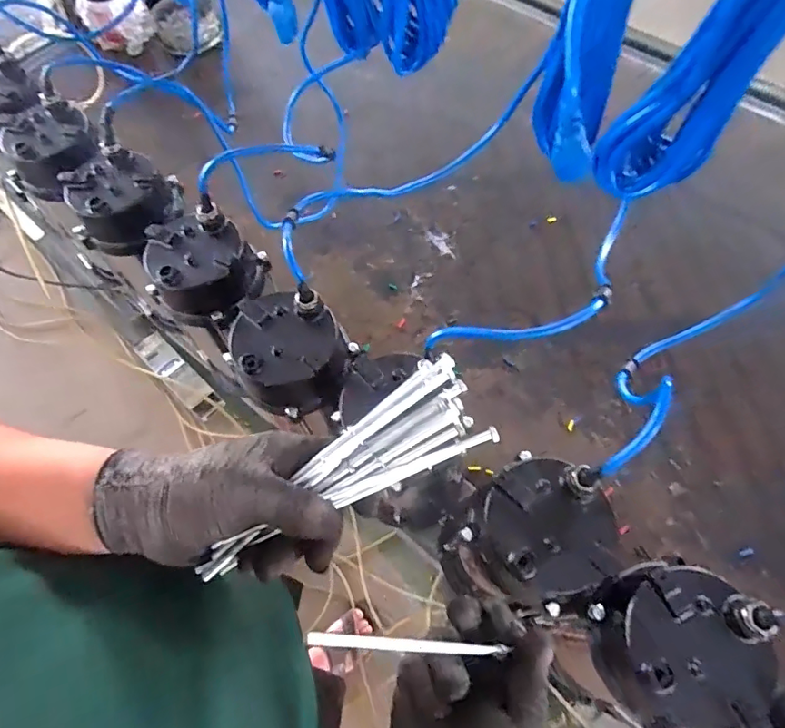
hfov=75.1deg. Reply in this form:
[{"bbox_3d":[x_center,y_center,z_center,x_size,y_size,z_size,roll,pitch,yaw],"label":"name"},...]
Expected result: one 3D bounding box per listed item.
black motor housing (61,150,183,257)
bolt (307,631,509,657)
[{"bbox_3d":[-0.336,-0.201,0.644,0.124,0.066,0.116,-19,65,-6],"label":"black motor housing"},{"bbox_3d":[0.011,0.172,0.311,0.134,0.006,0.007,21,61,-29],"label":"bolt"}]

